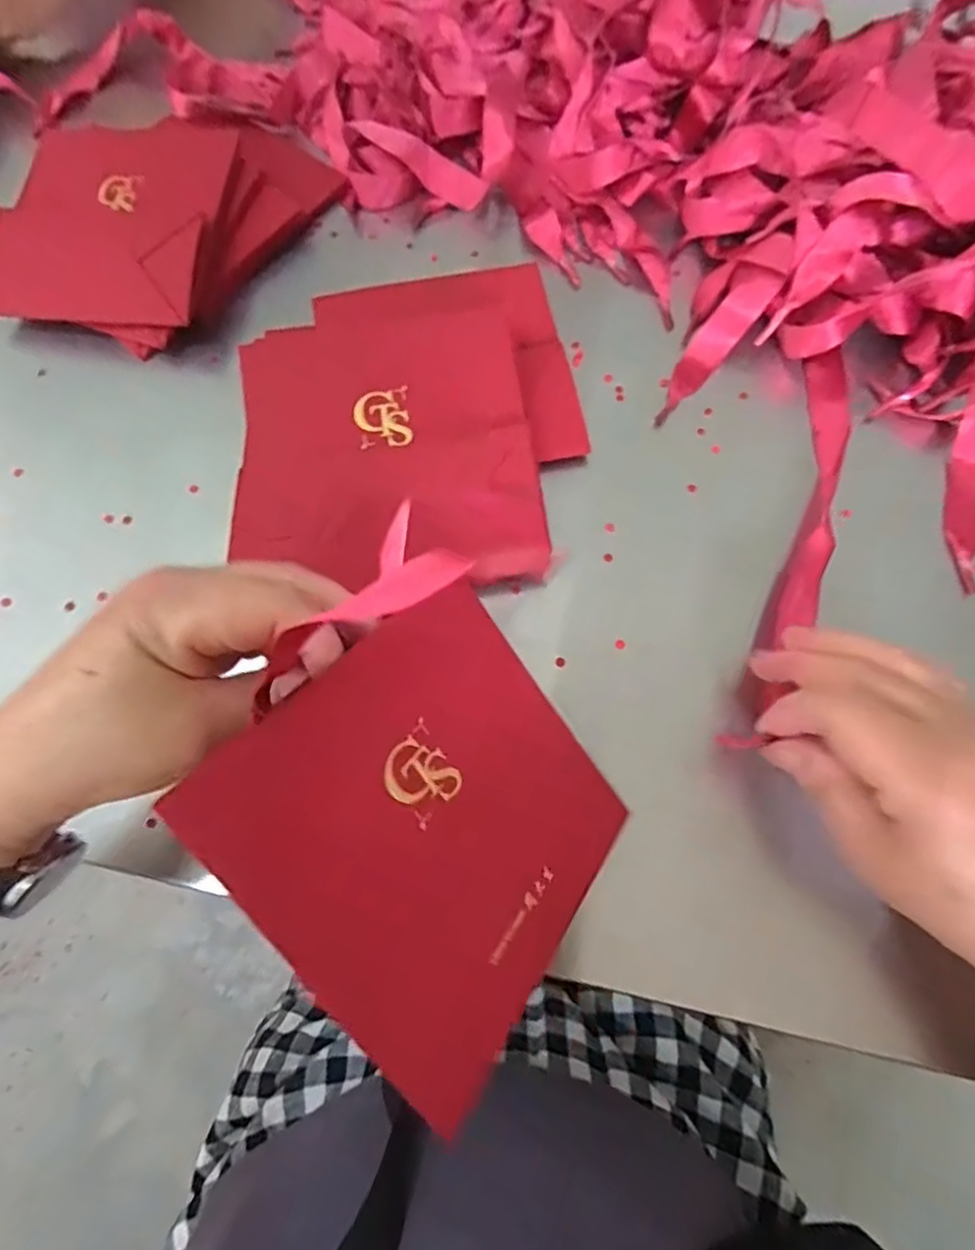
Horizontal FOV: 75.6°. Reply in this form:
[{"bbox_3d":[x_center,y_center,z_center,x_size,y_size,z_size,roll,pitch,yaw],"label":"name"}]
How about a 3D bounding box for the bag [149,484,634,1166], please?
[{"bbox_3d":[-0.018,0.063,0.230,0.138,0.012,0.155,-42,103,-36],"label":"bag"}]

